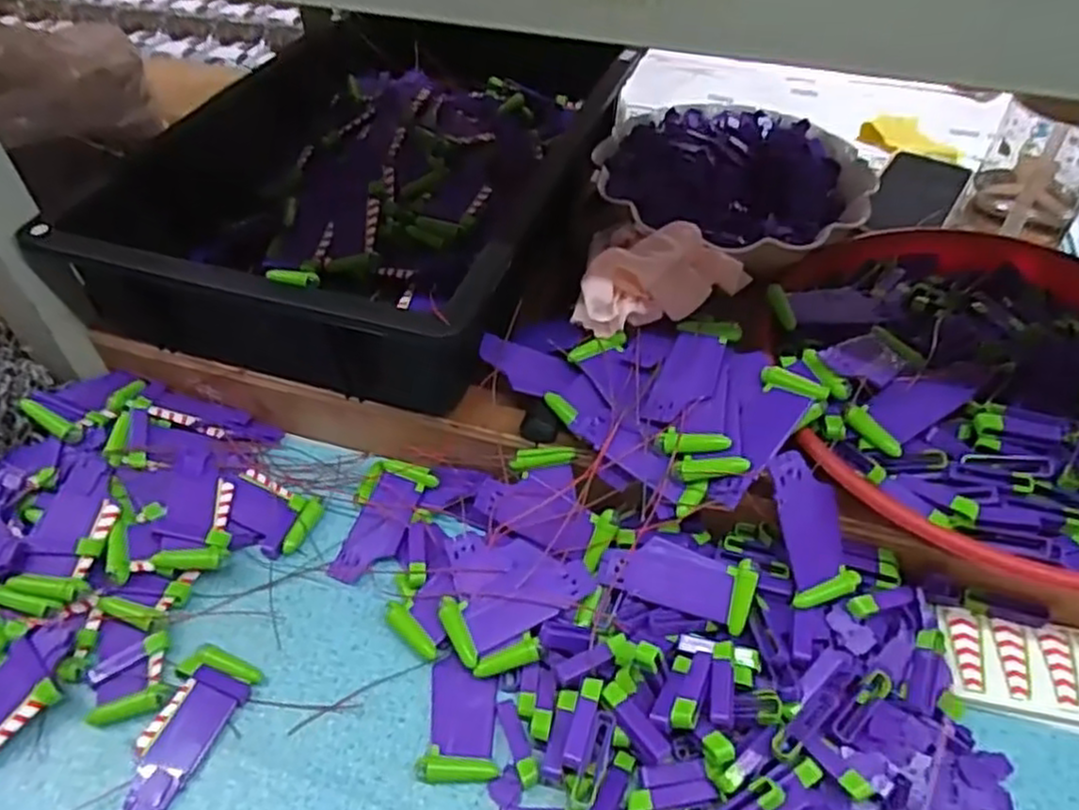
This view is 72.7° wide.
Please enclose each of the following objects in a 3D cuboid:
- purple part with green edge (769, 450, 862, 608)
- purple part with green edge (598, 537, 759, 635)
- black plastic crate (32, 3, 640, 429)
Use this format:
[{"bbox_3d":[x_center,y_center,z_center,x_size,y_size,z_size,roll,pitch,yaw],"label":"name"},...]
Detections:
[{"bbox_3d":[0.158,0.070,0.422,0.037,0.088,0.004,-13,5,-11],"label":"purple part with green edge"},{"bbox_3d":[0.083,0.103,0.438,0.085,0.007,0.038,18,72,16],"label":"purple part with green edge"},{"bbox_3d":[-0.119,-0.188,0.600,0.304,0.094,0.435,14,48,14],"label":"black plastic crate"}]

